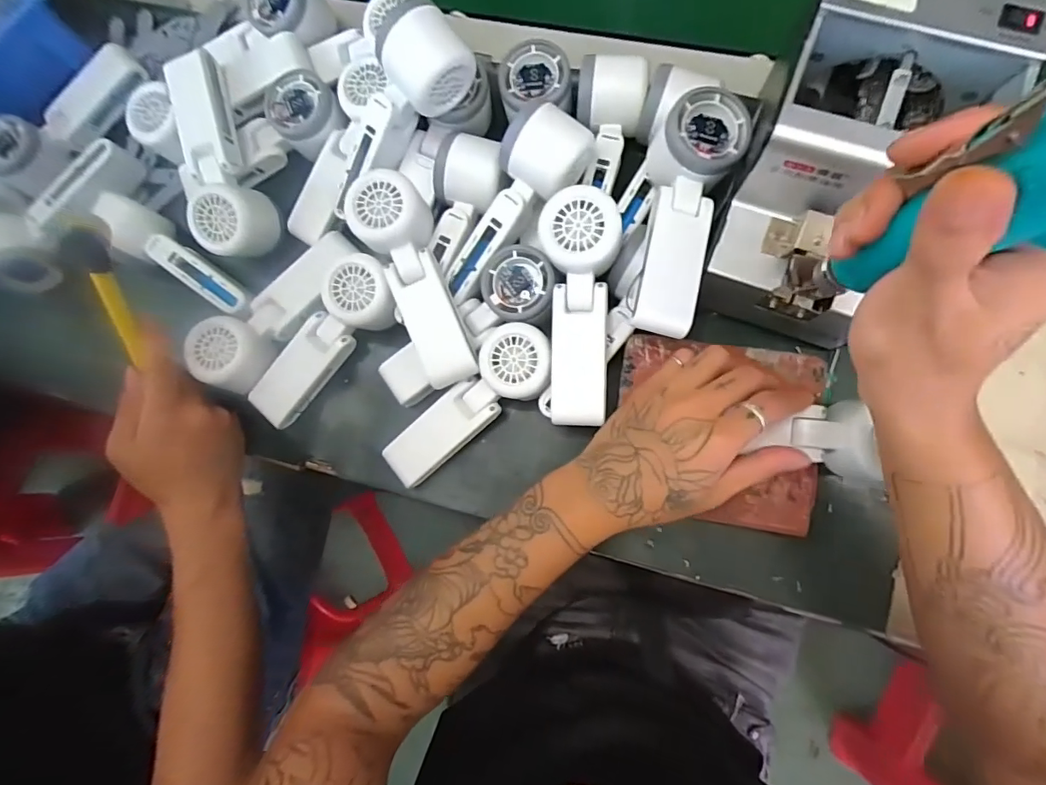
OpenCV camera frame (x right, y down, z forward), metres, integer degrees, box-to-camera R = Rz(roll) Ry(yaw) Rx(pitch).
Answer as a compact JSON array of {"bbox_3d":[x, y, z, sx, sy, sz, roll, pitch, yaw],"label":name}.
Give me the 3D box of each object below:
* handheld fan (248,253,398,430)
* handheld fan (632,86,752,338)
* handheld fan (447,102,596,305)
[{"bbox_3d":[-0.166,-0.042,0.409,0.169,0.041,0.060,-45,80,19],"label":"handheld fan"},{"bbox_3d":[0.113,-0.122,0.348,0.059,0.049,0.164,11,85,8],"label":"handheld fan"},{"bbox_3d":[-0.011,-0.144,0.385,0.054,0.055,0.155,40,108,9],"label":"handheld fan"}]

